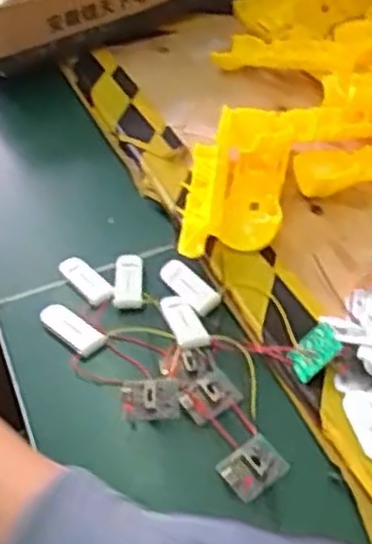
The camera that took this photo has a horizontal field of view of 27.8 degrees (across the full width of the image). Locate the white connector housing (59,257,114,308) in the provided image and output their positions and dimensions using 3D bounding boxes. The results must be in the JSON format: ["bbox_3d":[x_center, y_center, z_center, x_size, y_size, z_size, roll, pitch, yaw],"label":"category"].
[{"bbox_3d":[-0.080,0.005,0.589,0.019,0.006,0.059,-29,44,-25],"label":"white connector housing"}]

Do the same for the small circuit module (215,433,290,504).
[{"bbox_3d":[0.040,0.114,0.440,0.037,0.014,0.028,-31,45,-27],"label":"small circuit module"}]

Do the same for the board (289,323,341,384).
[{"bbox_3d":[0.080,0.051,0.477,0.036,0.005,0.025,-45,50,11],"label":"board"}]

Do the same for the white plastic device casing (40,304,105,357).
[{"bbox_3d":[-0.084,0.040,0.548,0.022,0.009,0.057,-34,47,-30],"label":"white plastic device casing"}]

